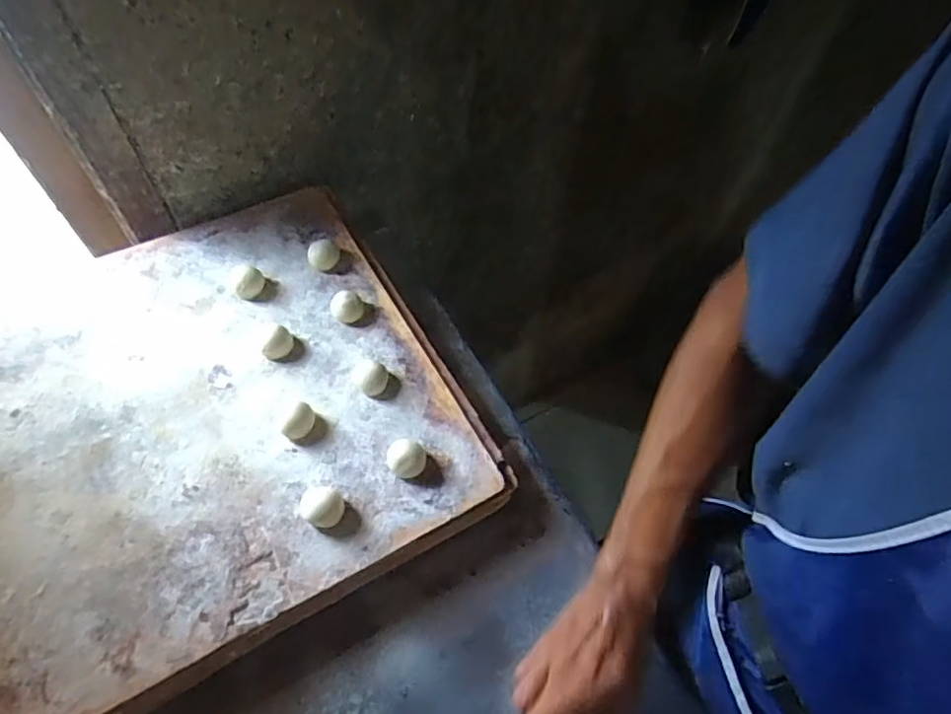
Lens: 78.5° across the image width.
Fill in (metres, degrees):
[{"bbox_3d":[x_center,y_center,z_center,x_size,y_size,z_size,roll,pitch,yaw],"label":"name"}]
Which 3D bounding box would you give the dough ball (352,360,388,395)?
[{"bbox_3d":[-0.096,0.019,0.528,0.030,0.023,0.025,-12,59,-10],"label":"dough ball"}]

